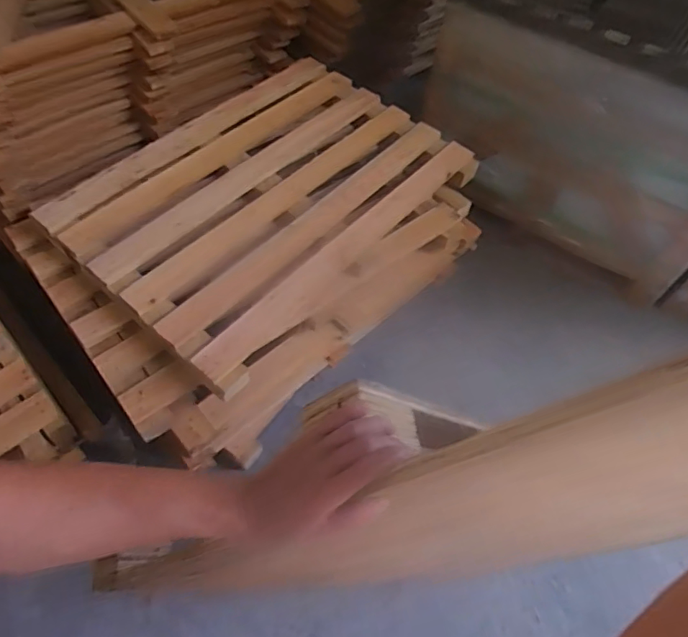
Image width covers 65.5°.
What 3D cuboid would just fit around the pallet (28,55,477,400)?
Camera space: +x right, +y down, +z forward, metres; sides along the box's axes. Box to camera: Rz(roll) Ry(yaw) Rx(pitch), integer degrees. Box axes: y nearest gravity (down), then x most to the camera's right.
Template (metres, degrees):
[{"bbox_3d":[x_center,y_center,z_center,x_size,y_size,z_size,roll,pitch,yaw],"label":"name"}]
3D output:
[{"bbox_3d":[-0.202,-0.345,1.453,0.723,0.071,0.995,39,62,19],"label":"pallet"}]

